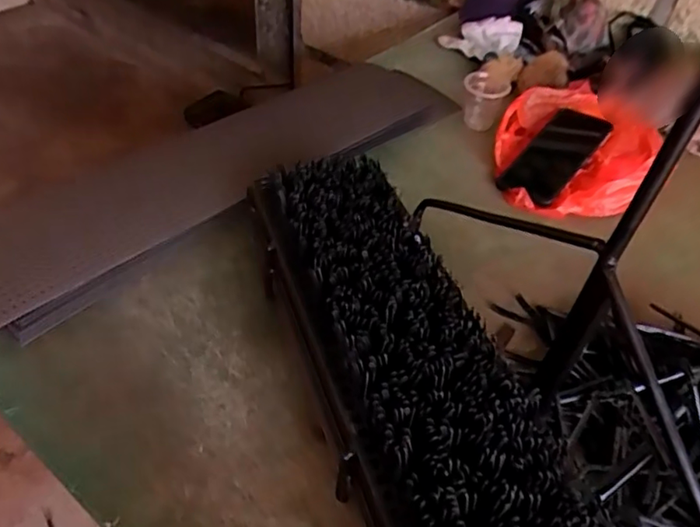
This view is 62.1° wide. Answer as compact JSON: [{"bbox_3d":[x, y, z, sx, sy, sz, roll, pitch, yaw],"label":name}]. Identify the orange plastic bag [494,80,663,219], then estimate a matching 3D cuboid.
[{"bbox_3d":[0.316,-0.165,0.810,0.219,0.070,0.240,4,45,-2],"label":"orange plastic bag"}]

